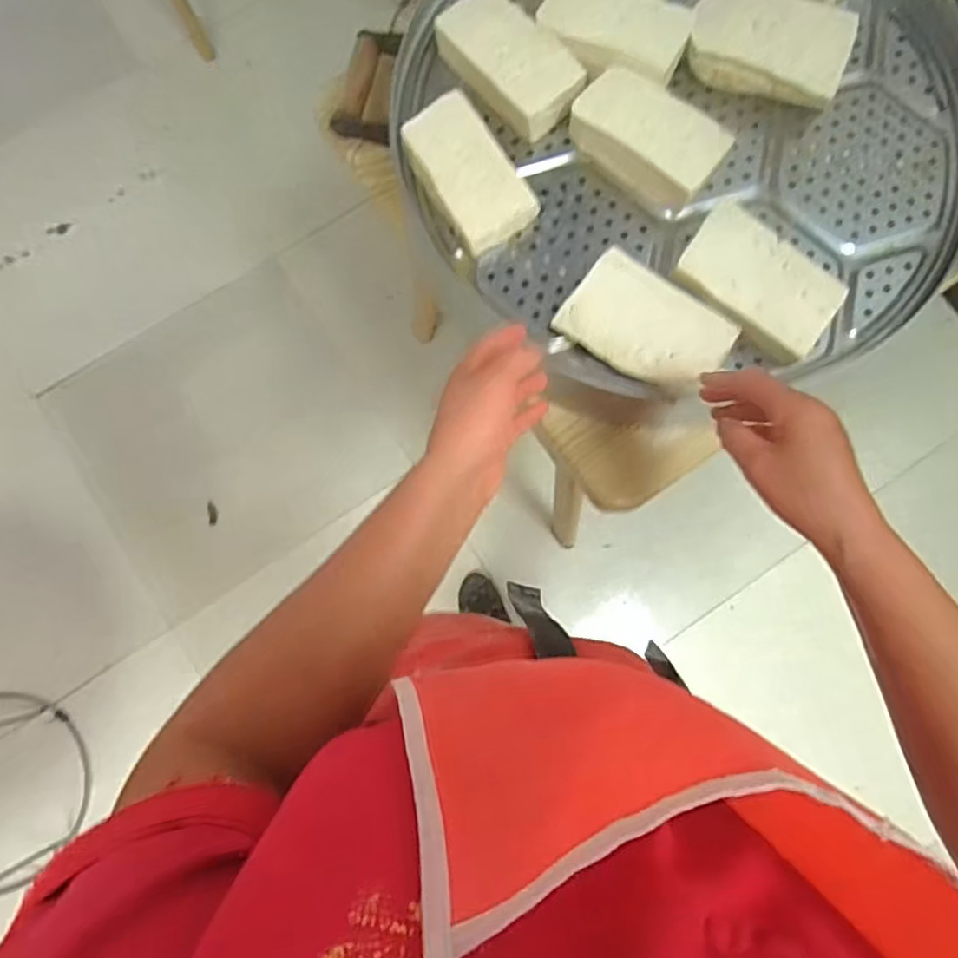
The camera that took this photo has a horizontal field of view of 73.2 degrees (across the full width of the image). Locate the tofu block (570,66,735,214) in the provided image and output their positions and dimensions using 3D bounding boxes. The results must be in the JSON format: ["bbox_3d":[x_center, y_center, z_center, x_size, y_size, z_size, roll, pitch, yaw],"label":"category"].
[{"bbox_3d":[0.157,-0.315,0.597,0.140,0.046,0.079,40,82,6],"label":"tofu block"}]

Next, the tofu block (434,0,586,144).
[{"bbox_3d":[0.031,-0.399,0.616,0.077,0.043,0.140,-40,83,-7],"label":"tofu block"}]

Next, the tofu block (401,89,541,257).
[{"bbox_3d":[-0.011,-0.285,0.600,0.076,0.034,0.138,-30,82,-6],"label":"tofu block"}]

